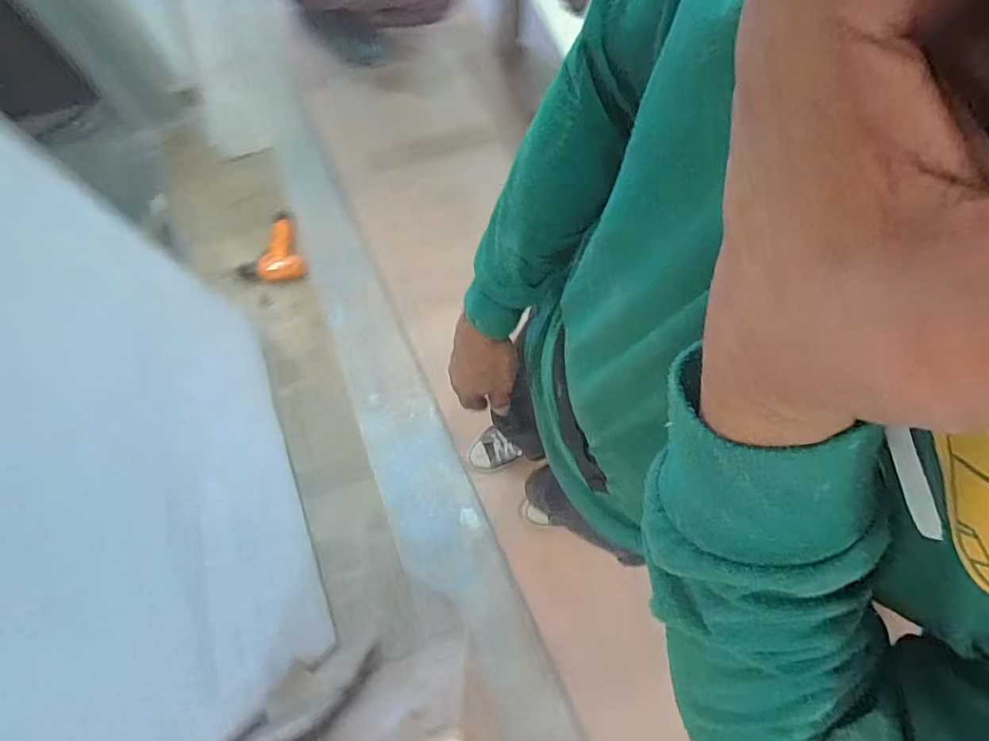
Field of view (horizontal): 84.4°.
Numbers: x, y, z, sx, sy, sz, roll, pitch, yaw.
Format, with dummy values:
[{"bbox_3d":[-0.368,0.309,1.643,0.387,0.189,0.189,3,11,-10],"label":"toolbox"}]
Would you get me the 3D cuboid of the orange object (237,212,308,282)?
[{"bbox_3d":[-0.658,-0.342,1.573,0.198,0.061,0.206,-20,78,-6],"label":"orange object"}]

